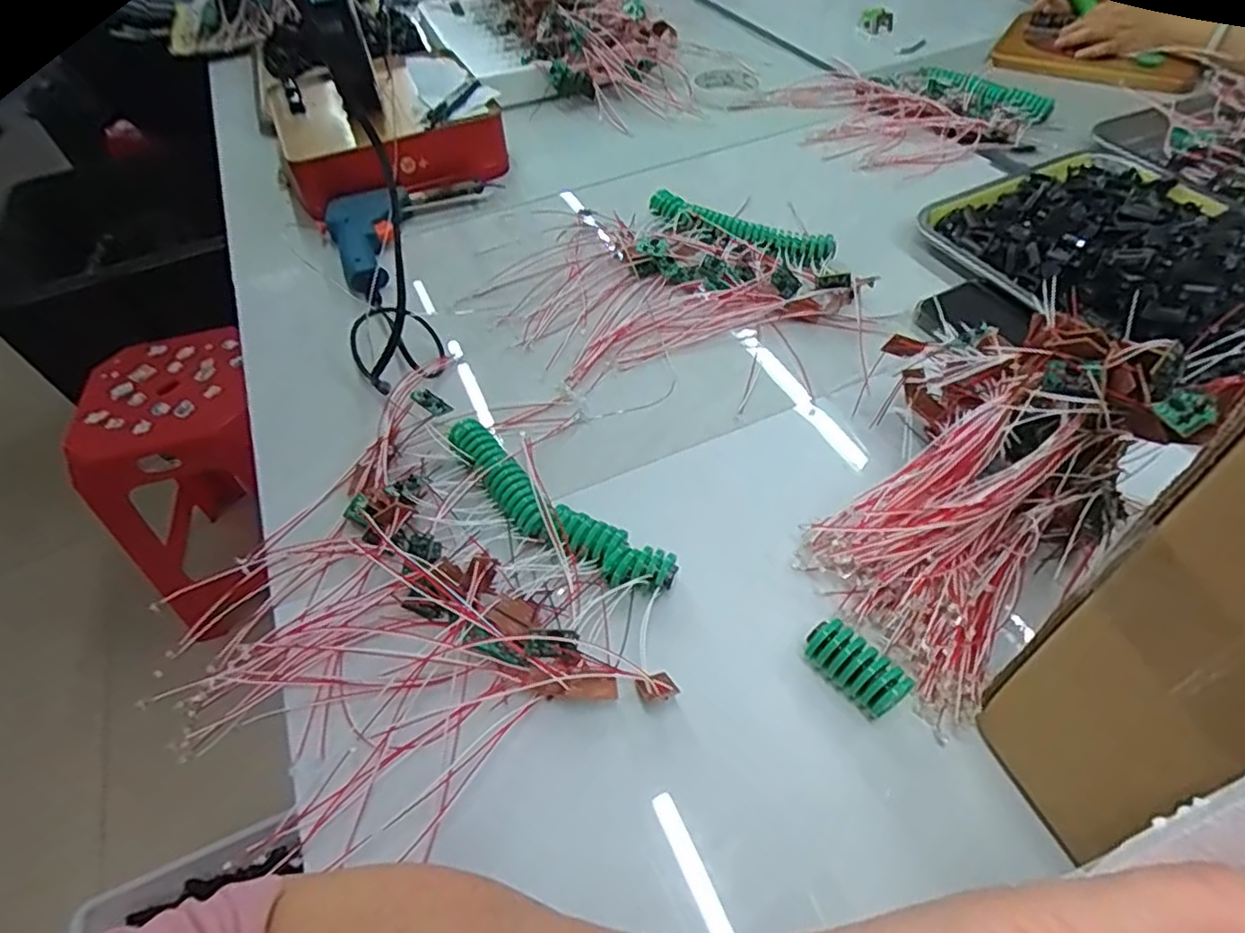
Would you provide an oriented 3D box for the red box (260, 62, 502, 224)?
[{"bbox_3d":[-0.265,-0.379,0.745,0.230,0.070,0.205,-20,55,-13],"label":"red box"}]

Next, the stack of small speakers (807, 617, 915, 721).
[{"bbox_3d":[0.127,0.111,0.359,0.025,0.029,0.053,-39,60,-24],"label":"stack of small speakers"}]

